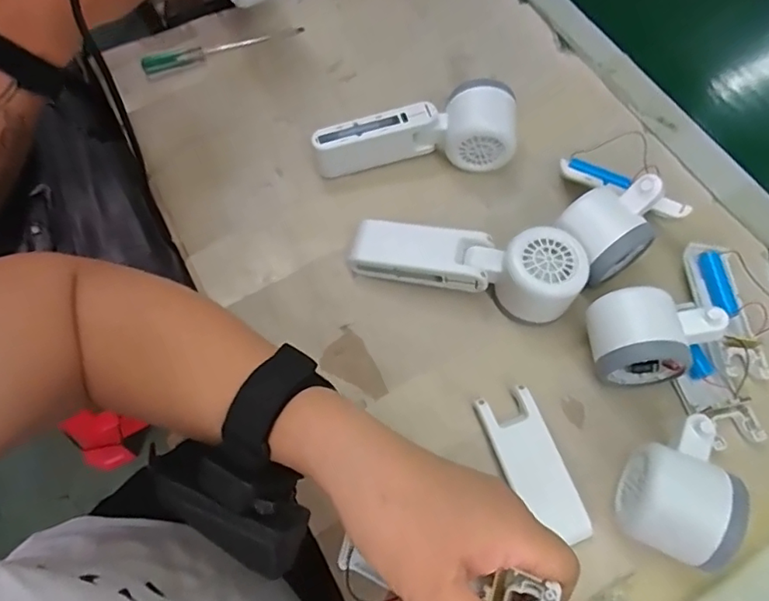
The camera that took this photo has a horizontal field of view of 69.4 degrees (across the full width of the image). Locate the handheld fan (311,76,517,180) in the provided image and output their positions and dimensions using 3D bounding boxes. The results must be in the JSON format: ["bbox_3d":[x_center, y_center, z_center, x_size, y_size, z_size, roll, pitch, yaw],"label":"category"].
[{"bbox_3d":[0.024,-0.136,0.450,0.156,0.049,0.051,-6,65,-4],"label":"handheld fan"}]

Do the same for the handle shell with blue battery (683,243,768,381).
[{"bbox_3d":[0.248,0.006,0.407,0.034,0.019,0.103,-6,65,-4],"label":"handle shell with blue battery"}]

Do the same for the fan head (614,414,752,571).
[{"bbox_3d":[0.178,0.111,0.332,0.057,0.051,0.082,25,70,11],"label":"fan head"}]

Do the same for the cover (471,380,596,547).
[{"bbox_3d":[0.097,0.108,0.364,0.038,0.010,0.100,-20,67,-10],"label":"cover"}]

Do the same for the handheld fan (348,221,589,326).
[{"bbox_3d":[0.057,-0.025,0.407,0.166,0.051,0.061,7,65,2],"label":"handheld fan"}]

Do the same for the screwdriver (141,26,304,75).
[{"bbox_3d":[-0.151,-0.239,0.519,0.151,0.015,0.018,-19,67,-10],"label":"screwdriver"}]

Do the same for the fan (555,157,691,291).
[{"bbox_3d":[0.166,-0.076,0.419,0.107,0.065,0.092,-37,72,-14],"label":"fan"}]

